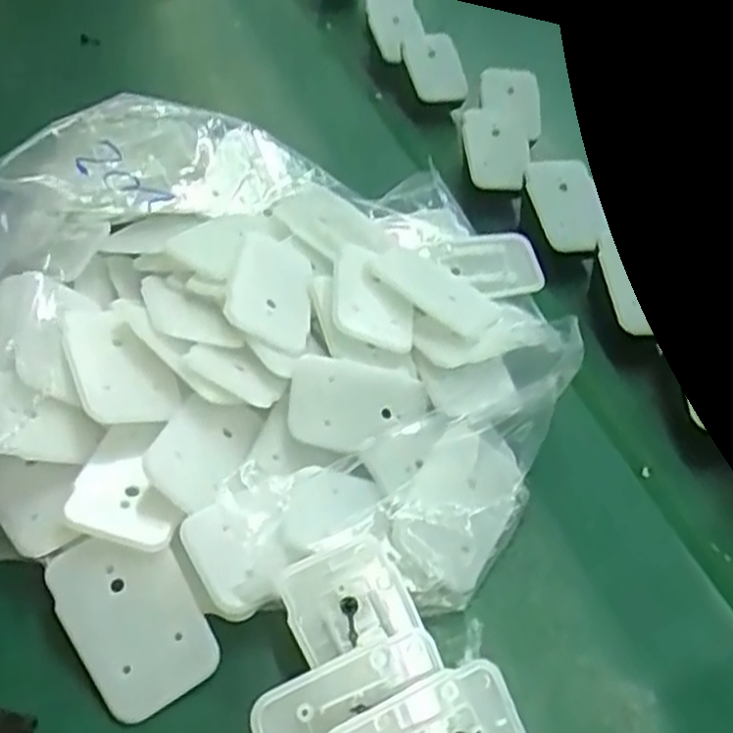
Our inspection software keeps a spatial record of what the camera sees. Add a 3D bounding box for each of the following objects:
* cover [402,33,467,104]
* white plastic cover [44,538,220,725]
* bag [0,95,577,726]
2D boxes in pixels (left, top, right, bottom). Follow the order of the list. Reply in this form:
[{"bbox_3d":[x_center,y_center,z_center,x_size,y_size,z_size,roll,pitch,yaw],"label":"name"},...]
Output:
[{"bbox_3d":[0.053,-0.230,0.596,0.043,0.005,0.059,-11,78,-13],"label":"cover"},{"bbox_3d":[-0.087,0.093,0.288,0.045,0.004,0.067,-28,71,-15],"label":"white plastic cover"},{"bbox_3d":[-0.060,-0.022,0.359,0.301,0.074,0.292,29,49,22],"label":"bag"}]

